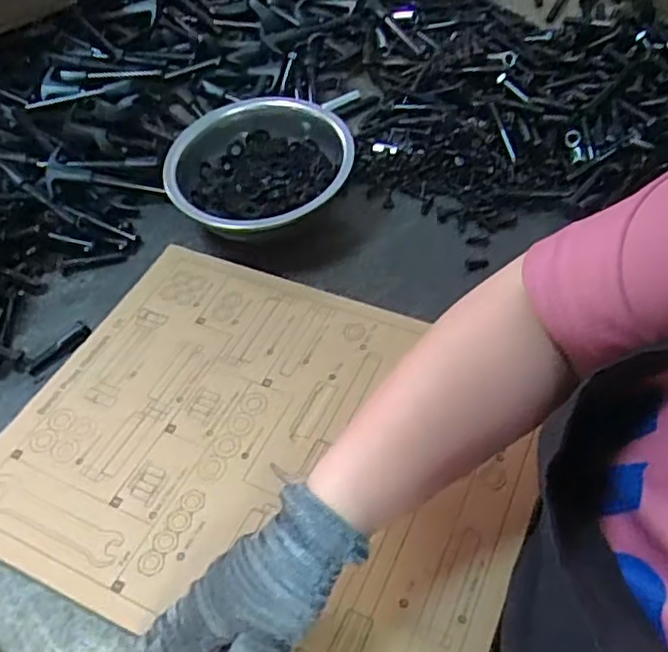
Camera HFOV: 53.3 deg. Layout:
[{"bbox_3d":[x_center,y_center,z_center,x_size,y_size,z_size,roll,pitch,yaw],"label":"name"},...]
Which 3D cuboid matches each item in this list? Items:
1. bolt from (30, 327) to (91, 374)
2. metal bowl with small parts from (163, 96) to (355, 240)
[{"bbox_3d":[-0.231,0.021,0.561,0.058,0.008,0.016,-39,57,-7],"label":"bolt"},{"bbox_3d":[-0.068,-0.144,0.633,0.164,0.066,0.174,-2,50,2],"label":"metal bowl with small parts"}]

